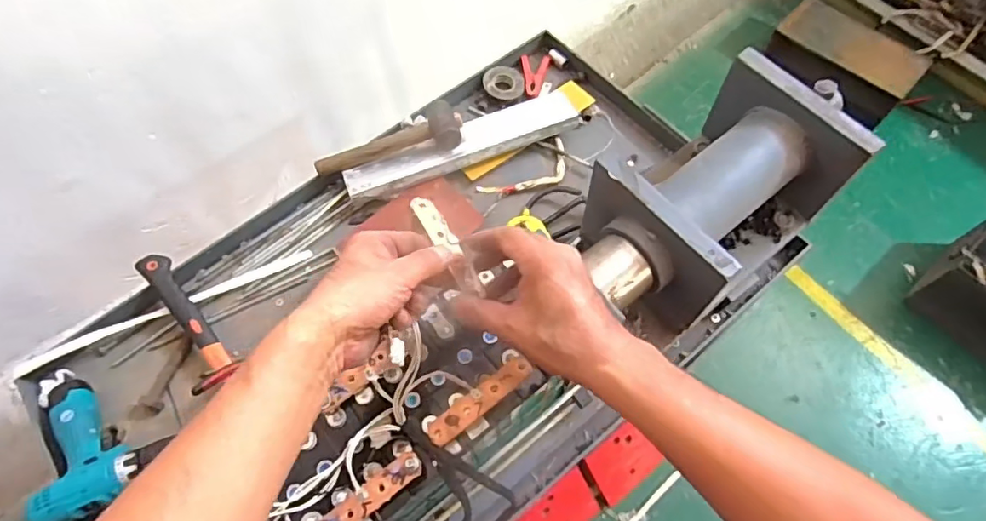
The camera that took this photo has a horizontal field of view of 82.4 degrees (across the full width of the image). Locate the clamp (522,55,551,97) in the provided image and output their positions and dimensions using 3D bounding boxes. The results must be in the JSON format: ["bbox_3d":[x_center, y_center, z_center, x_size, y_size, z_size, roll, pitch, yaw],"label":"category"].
[{"bbox_3d":[0.078,-0.348,1.050,0.051,0.014,0.093,5,65,6],"label":"clamp"}]

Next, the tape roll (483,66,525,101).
[{"bbox_3d":[0.019,-0.323,1.024,0.073,0.021,0.061,0,65,3],"label":"tape roll"}]

